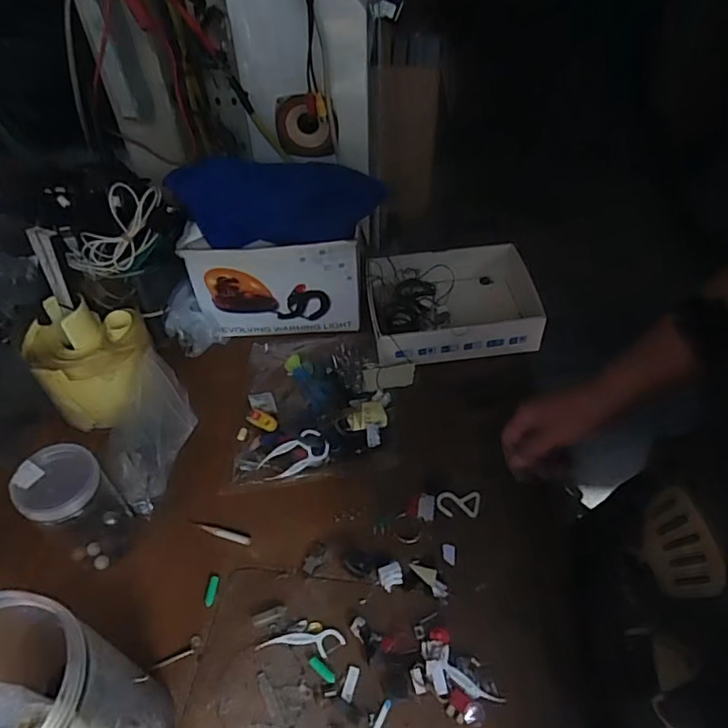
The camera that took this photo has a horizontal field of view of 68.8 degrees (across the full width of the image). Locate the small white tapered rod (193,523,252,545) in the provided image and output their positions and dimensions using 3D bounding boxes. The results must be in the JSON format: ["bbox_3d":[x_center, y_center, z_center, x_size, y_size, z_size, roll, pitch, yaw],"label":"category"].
[{"bbox_3d":[-0.140,0.167,0.523,0.060,0.004,0.009,11,50,11],"label":"small white tapered rod"}]

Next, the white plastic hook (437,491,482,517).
[{"bbox_3d":[0.096,0.140,0.537,0.044,0.004,0.027,0,48,2],"label":"white plastic hook"}]

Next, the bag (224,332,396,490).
[{"bbox_3d":[-0.059,0.044,0.610,0.173,0.026,0.195,-5,48,-3],"label":"bag"}]

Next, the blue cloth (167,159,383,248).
[{"bbox_3d":[-0.097,-0.191,0.613,0.227,0.023,0.105,-9,82,-7],"label":"blue cloth"}]

